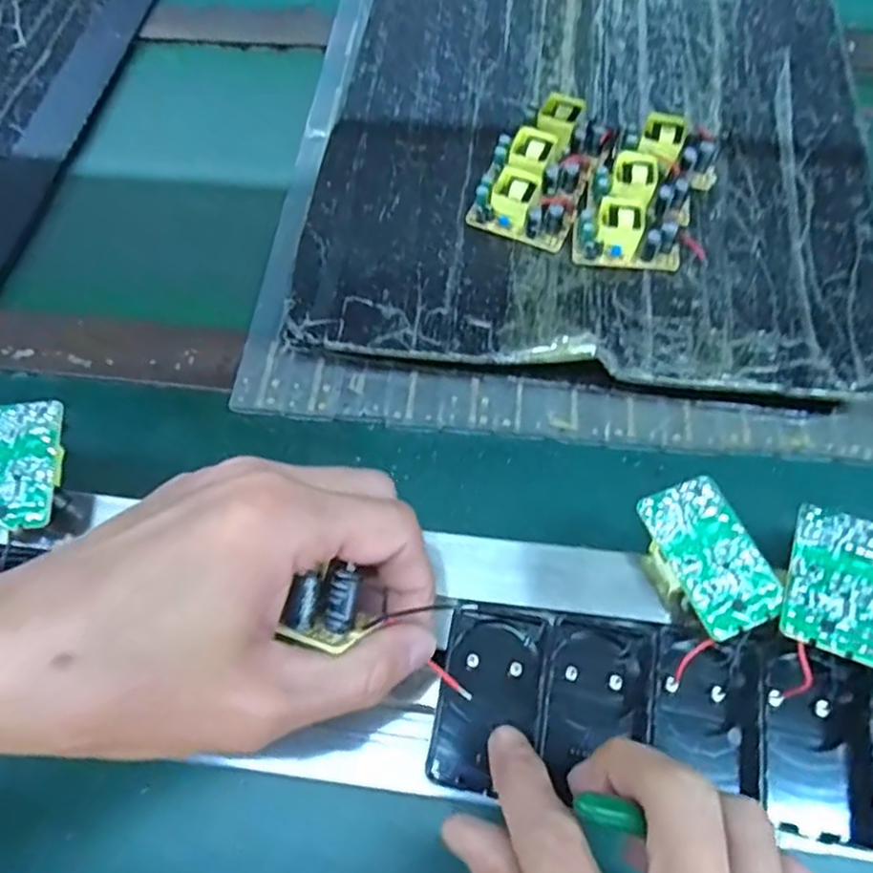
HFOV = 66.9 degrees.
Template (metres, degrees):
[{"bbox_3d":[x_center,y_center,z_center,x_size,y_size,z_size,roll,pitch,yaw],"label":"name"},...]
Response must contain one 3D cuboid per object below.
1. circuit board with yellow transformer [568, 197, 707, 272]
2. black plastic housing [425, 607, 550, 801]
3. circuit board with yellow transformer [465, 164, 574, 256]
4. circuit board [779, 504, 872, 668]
[{"bbox_3d":[0.124,-0.123,0.403,0.077,0.022,0.035,7,65,6],"label":"circuit board with yellow transformer"},{"bbox_3d":[0.023,0.113,0.284,0.043,0.024,0.072,9,65,7],"label":"black plastic housing"},{"bbox_3d":[0.056,-0.146,0.420,0.061,0.024,0.040,25,68,14],"label":"circuit board with yellow transformer"},{"bbox_3d":[0.165,0.058,0.269,0.037,0.012,0.063,21,66,13],"label":"circuit board"}]

